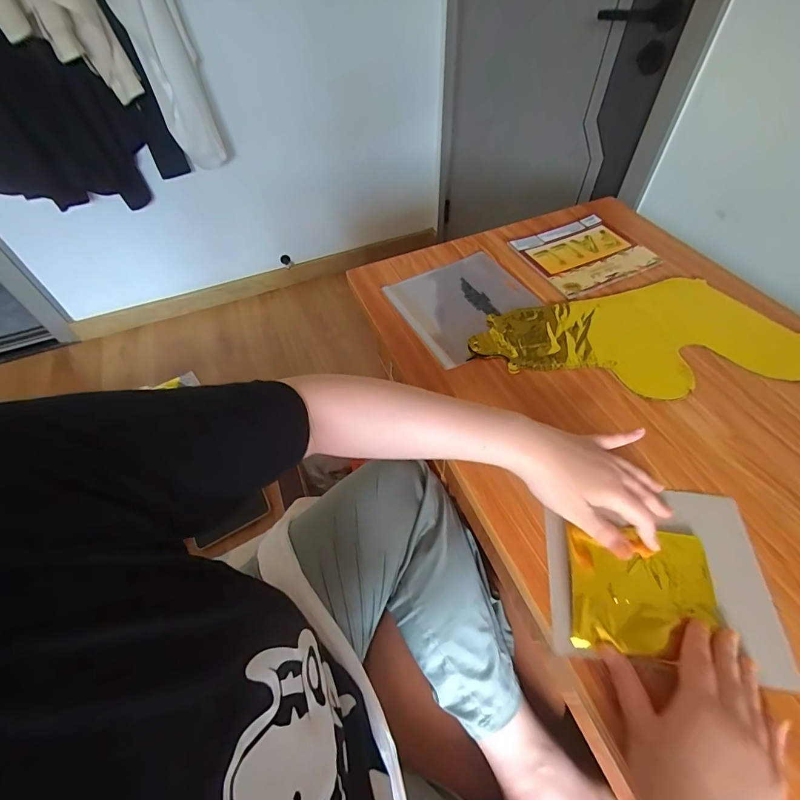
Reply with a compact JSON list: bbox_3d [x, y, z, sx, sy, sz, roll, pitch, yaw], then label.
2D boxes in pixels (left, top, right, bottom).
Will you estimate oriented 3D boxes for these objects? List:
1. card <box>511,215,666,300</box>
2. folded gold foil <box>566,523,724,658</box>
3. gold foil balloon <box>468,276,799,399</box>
[{"bbox_3d":[0.310,-0.248,0.671,0.185,0.005,0.163,-22,57,-11],"label":"card"},{"bbox_3d":[0.216,0.170,0.358,0.125,0.007,0.103,3,54,6],"label":"folded gold foil"},{"bbox_3d":[0.312,-0.084,0.540,0.406,0.017,0.192,-8,53,-2],"label":"gold foil balloon"}]

